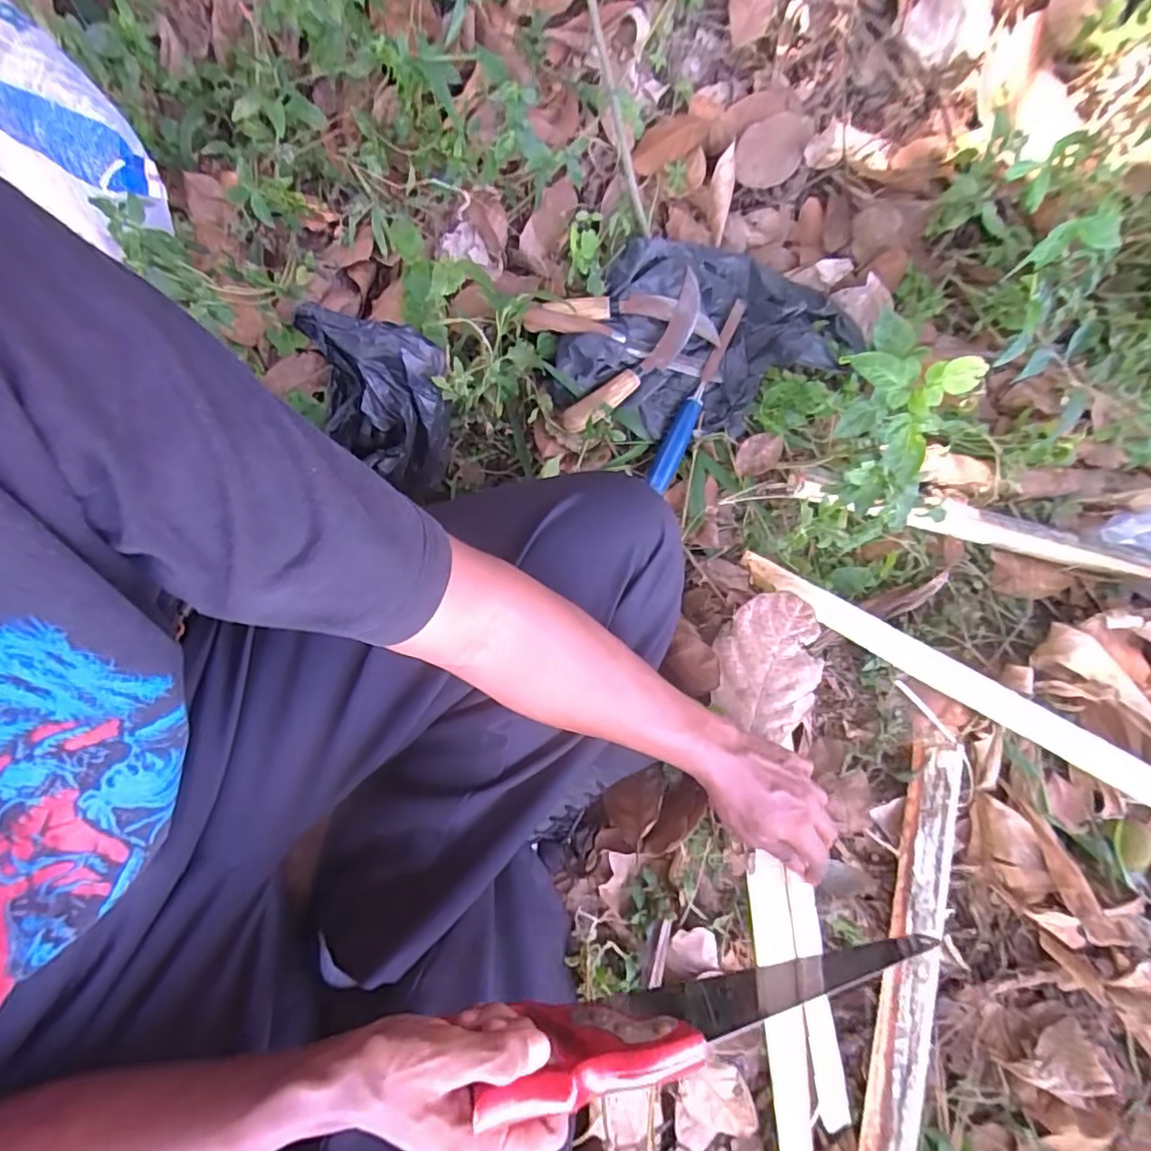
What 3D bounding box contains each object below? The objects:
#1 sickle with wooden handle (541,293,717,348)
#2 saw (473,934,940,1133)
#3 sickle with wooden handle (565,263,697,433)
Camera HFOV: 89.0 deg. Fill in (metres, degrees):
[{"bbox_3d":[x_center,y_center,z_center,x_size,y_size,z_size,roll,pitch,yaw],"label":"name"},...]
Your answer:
[{"bbox_3d":[0.062,-0.280,0.616,0.181,0.026,0.039,7,75,0],"label":"sickle with wooden handle"},{"bbox_3d":[0.119,0.293,0.410,0.407,0.076,0.026,11,72,-33],"label":"saw"},{"bbox_3d":[0.066,-0.223,0.612,0.046,0.052,0.199,43,78,9],"label":"sickle with wooden handle"}]

